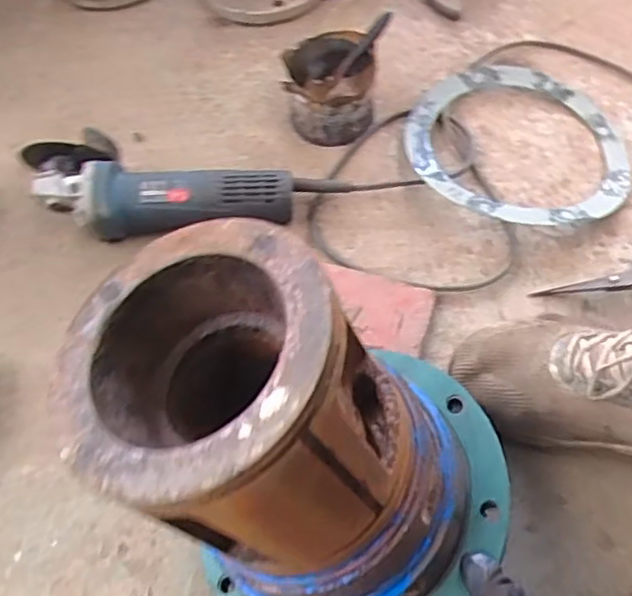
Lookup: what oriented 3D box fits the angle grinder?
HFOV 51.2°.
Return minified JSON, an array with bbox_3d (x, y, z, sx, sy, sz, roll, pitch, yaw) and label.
[{"bbox_3d":[-0.162,-0.112,0.693,0.274,0.081,0.084,-4,60,0],"label":"angle grinder"}]

